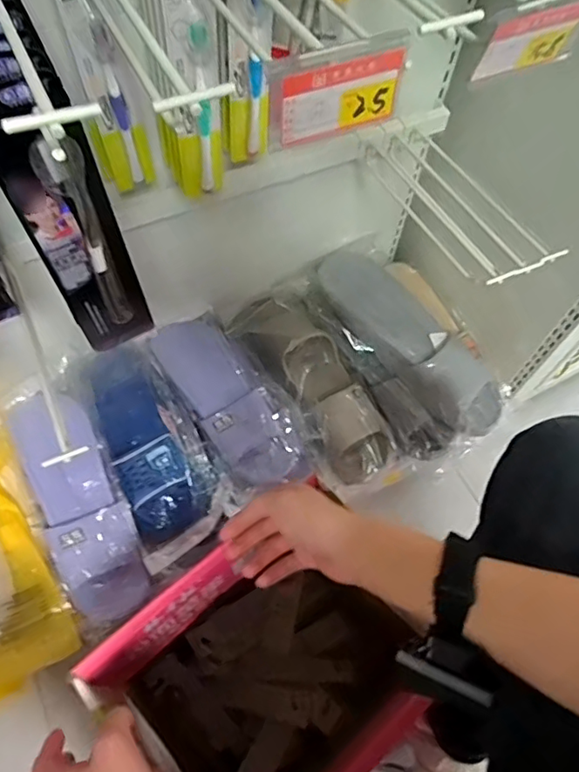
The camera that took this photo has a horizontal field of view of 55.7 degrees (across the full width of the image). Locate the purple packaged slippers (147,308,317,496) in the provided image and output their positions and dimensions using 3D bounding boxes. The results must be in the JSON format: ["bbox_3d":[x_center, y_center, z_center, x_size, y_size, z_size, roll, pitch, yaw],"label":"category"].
[{"bbox_3d":[-0.093,0.018,0.880,0.140,0.064,0.315,-32,68,-18],"label":"purple packaged slippers"}]

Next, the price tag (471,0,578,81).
[{"bbox_3d":[0.144,-0.206,0.326,0.067,0.042,0.010,-19,65,-13],"label":"price tag"}]

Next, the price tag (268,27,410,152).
[{"bbox_3d":[0.025,-0.153,0.286,0.079,0.045,0.008,-22,58,-14],"label":"price tag"}]

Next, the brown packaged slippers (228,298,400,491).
[{"bbox_3d":[0.044,-0.012,0.911,0.126,0.075,0.359,-32,68,-18],"label":"brown packaged slippers"}]

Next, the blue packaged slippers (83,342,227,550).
[{"bbox_3d":[-0.207,0.070,0.816,0.135,0.068,0.305,-24,66,-15],"label":"blue packaged slippers"}]

